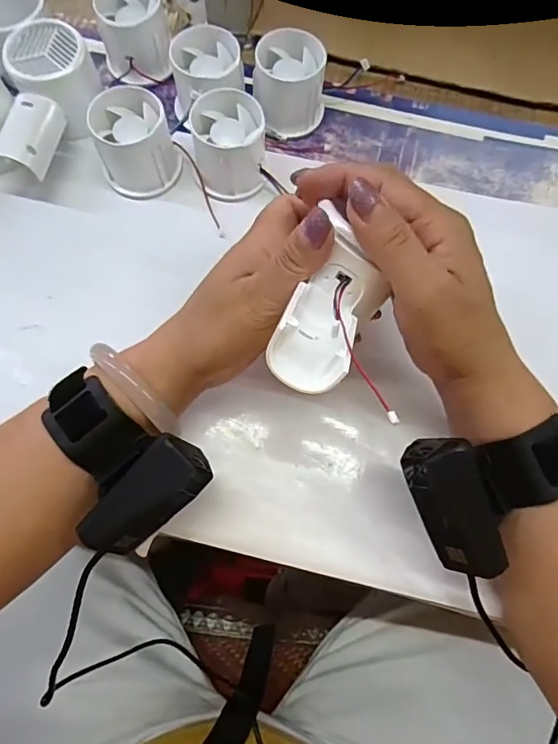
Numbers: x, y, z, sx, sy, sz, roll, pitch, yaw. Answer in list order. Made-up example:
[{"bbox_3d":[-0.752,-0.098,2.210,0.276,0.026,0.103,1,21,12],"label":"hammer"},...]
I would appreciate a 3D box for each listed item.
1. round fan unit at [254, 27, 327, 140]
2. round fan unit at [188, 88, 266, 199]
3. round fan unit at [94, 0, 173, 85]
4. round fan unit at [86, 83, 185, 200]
[{"bbox_3d":[0.008,-0.217,0.361,0.052,0.048,0.056,1,74,-1],"label":"round fan unit"},{"bbox_3d":[-0.036,-0.163,0.341,0.049,0.045,0.056,-3,74,-2],"label":"round fan unit"},{"bbox_3d":[-0.114,-0.267,0.373,0.053,0.045,0.065,-12,74,-5],"label":"round fan unit"},{"bbox_3d":[-0.103,-0.164,0.340,0.055,0.048,0.055,0,74,-1],"label":"round fan unit"}]

